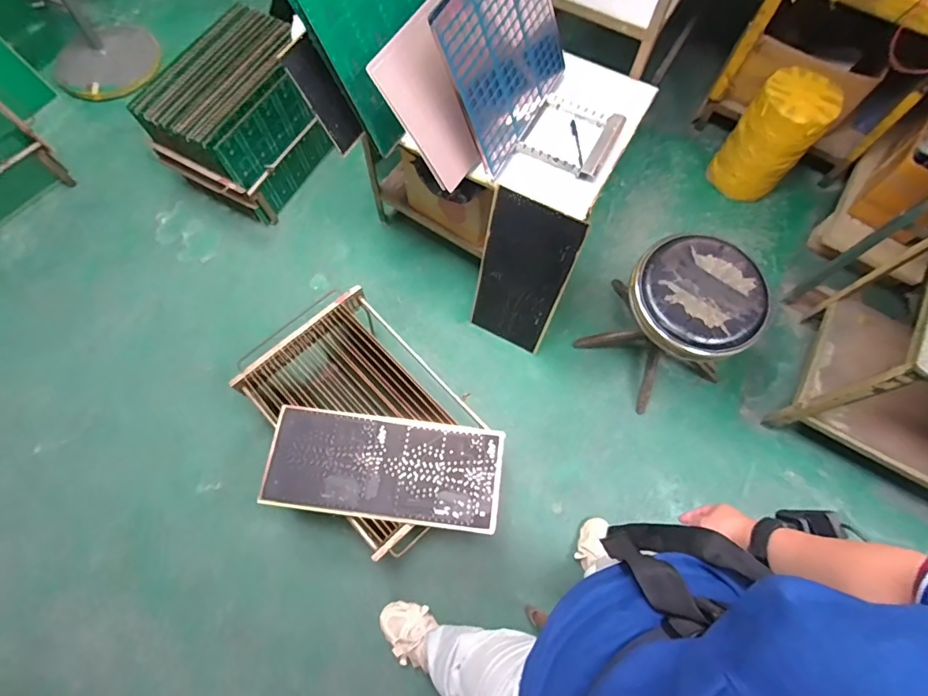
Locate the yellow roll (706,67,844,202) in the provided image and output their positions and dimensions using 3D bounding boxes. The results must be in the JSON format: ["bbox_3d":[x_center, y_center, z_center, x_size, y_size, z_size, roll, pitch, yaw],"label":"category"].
[{"bbox_3d":[0.980,-0.671,1.486,0.218,0.366,0.199,0,70,0],"label":"yellow roll"}]

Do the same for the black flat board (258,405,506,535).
[{"bbox_3d":[-0.184,0.274,1.086,0.532,0.023,0.235,8,71,1],"label":"black flat board"}]

